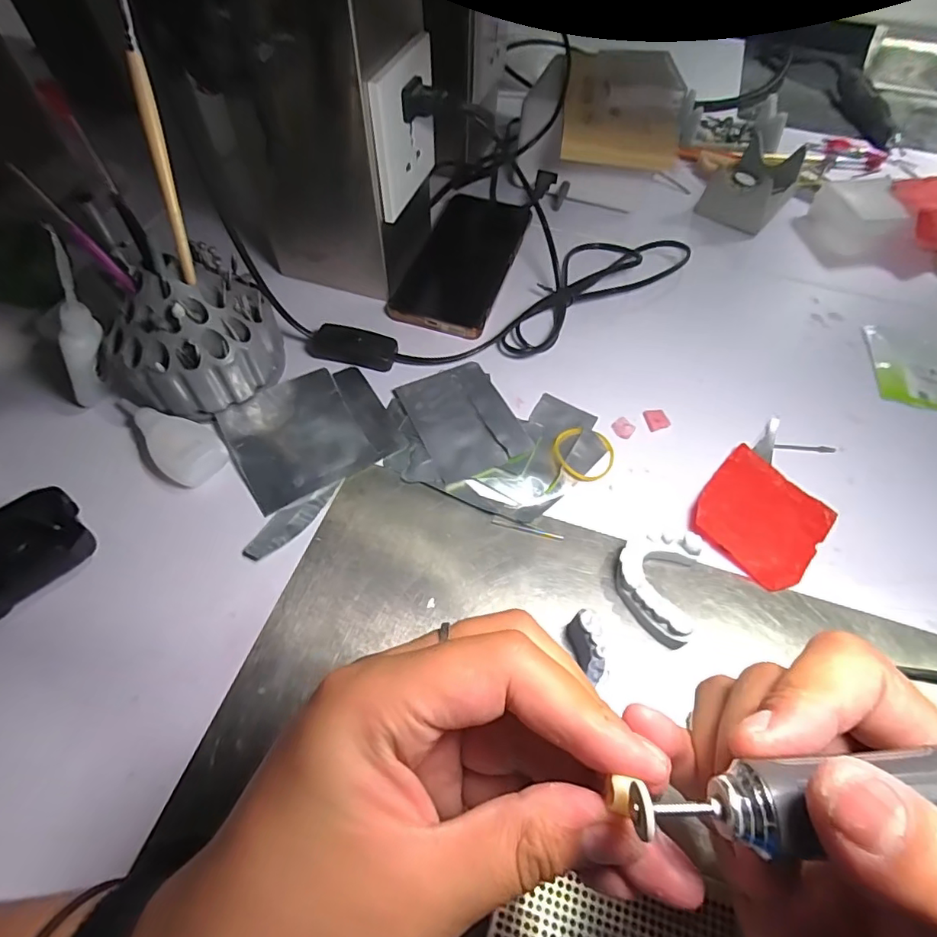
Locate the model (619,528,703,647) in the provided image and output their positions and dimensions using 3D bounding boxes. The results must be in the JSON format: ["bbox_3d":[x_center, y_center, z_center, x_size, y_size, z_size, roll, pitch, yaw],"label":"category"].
[{"bbox_3d":[0.105,0.061,0.289,0.042,0.019,0.067,18,59,10],"label":"model"}]

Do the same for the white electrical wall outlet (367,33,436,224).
[{"bbox_3d":[-0.043,-0.233,0.355,0.011,0.083,0.085,17,59,8],"label":"white electrical wall outlet"}]

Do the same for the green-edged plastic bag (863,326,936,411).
[{"bbox_3d":[0.360,-0.077,0.399,0.086,0.004,0.084,13,59,6],"label":"green-edged plastic bag"}]

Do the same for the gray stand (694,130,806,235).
[{"bbox_3d":[0.279,-0.278,0.501,0.063,0.037,0.103,34,63,18],"label":"gray stand"}]

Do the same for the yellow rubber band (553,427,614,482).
[{"bbox_3d":[0.077,-0.011,0.342,0.040,0.005,0.042,18,59,9],"label":"yellow rubber band"}]

